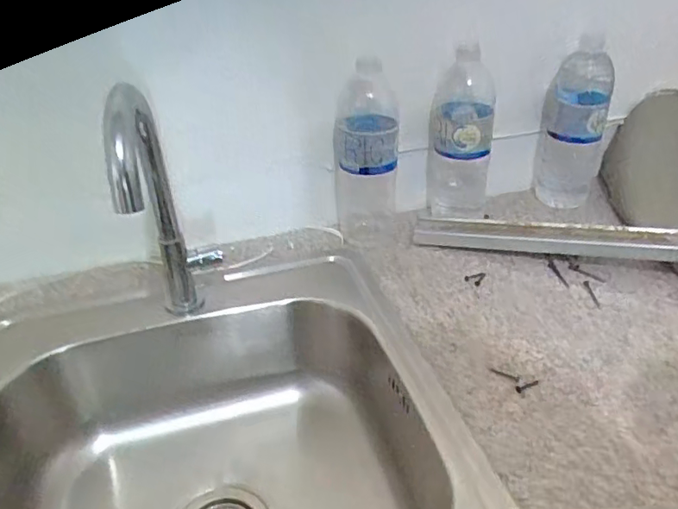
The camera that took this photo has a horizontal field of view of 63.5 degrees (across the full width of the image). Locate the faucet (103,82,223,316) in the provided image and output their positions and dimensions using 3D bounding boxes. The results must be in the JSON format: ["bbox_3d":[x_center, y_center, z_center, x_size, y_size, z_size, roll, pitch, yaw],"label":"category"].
[{"bbox_3d":[-0.171,-0.023,0.555,0.070,0.281,0.152,-13,35,-16],"label":"faucet"}]

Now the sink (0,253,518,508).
[{"bbox_3d":[-0.131,0.223,0.573,0.477,0.197,0.483,-10,34,-12],"label":"sink"}]

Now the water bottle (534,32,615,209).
[{"bbox_3d":[0.349,-0.189,0.813,0.089,0.237,0.102,13,36,21],"label":"water bottle"}]

